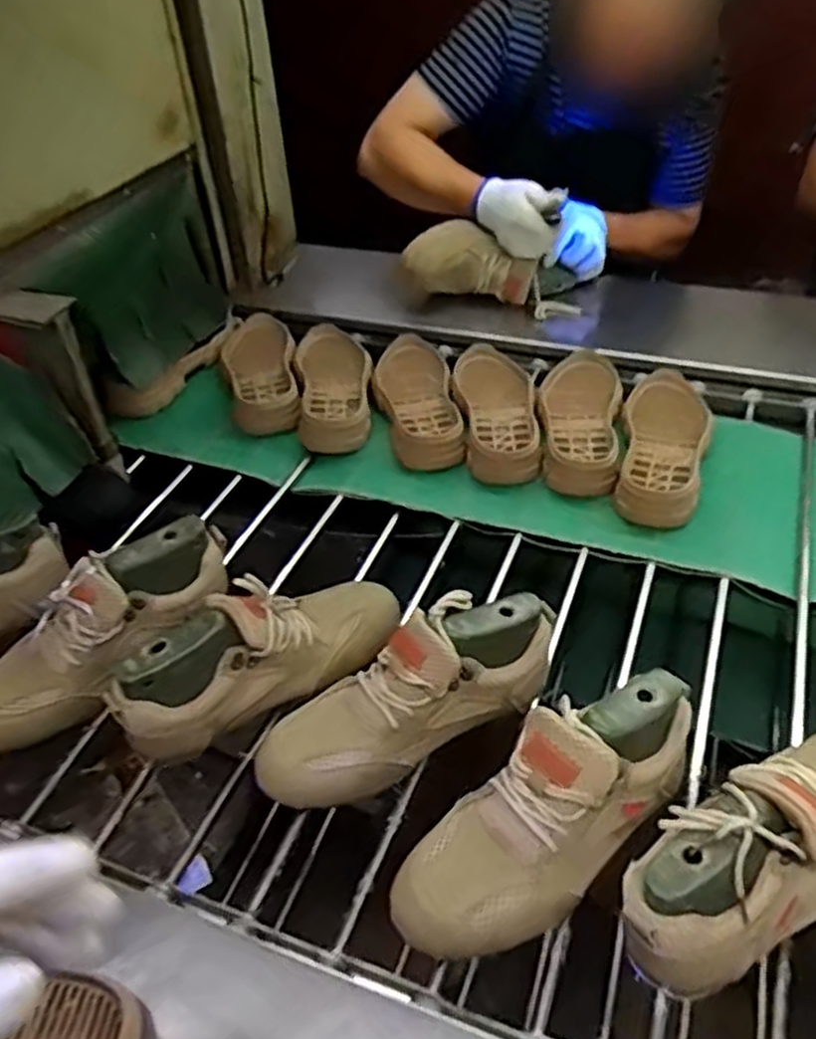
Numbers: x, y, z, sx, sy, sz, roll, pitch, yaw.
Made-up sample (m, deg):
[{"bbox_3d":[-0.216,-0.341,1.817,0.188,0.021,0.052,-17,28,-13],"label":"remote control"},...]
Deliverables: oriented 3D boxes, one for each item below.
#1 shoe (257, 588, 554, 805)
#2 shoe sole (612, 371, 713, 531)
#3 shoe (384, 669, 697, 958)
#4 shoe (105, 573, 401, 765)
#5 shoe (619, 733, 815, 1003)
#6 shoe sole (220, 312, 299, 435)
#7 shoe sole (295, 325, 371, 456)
[{"bbox_3d":[-0.001,0.138,0.630,0.261,0.099,0.082,-31,46,-8],"label":"shoe"},{"bbox_3d":[0.300,-0.087,0.920,0.093,0.035,0.270,8,44,15],"label":"shoe sole"},{"bbox_3d":[0.102,0.202,0.550,0.252,0.089,0.089,-37,49,-12],"label":"shoe"},{"bbox_3d":[-0.126,0.113,0.670,0.245,0.116,0.084,-18,42,-32],"label":"shoe"},{"bbox_3d":[0.255,0.208,0.522,0.270,0.103,0.088,-24,45,-20],"label":"shoe"},{"bbox_3d":[-0.209,-0.209,1.082,0.105,0.037,0.285,-9,42,-4],"label":"shoe sole"},{"bbox_3d":[-0.101,-0.185,1.053,0.099,0.048,0.276,-7,42,-1],"label":"shoe sole"}]

